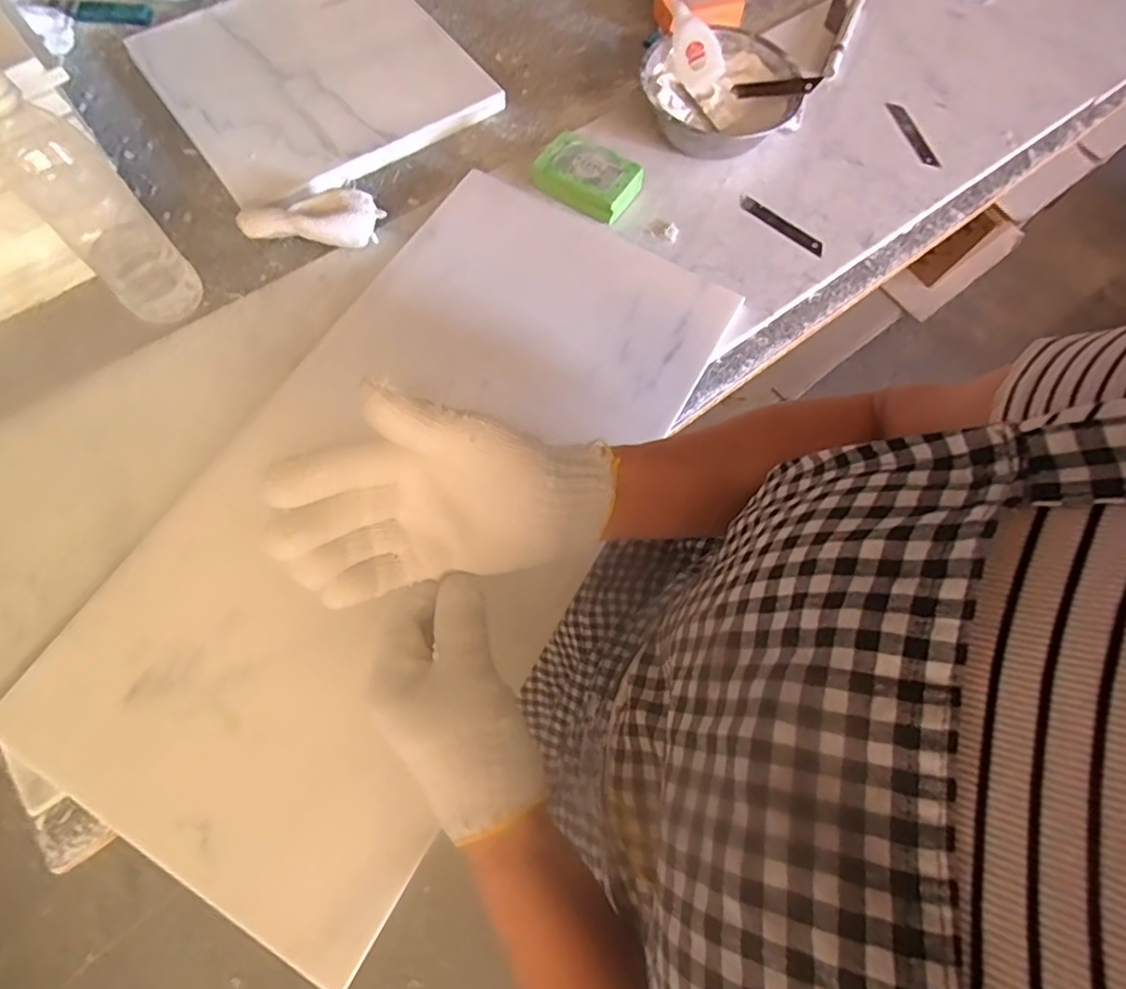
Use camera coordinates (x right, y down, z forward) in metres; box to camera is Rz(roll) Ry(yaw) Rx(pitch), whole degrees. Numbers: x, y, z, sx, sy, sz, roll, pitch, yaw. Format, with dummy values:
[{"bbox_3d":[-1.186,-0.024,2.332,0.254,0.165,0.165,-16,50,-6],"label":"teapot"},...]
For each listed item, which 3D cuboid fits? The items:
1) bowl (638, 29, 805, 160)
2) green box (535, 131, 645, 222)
[{"bbox_3d":[0.164,-0.408,0.608,0.156,0.057,0.154,0,71,-1],"label":"bowl"},{"bbox_3d":[0.026,-0.318,0.576,0.094,0.030,0.063,33,73,10],"label":"green box"}]

